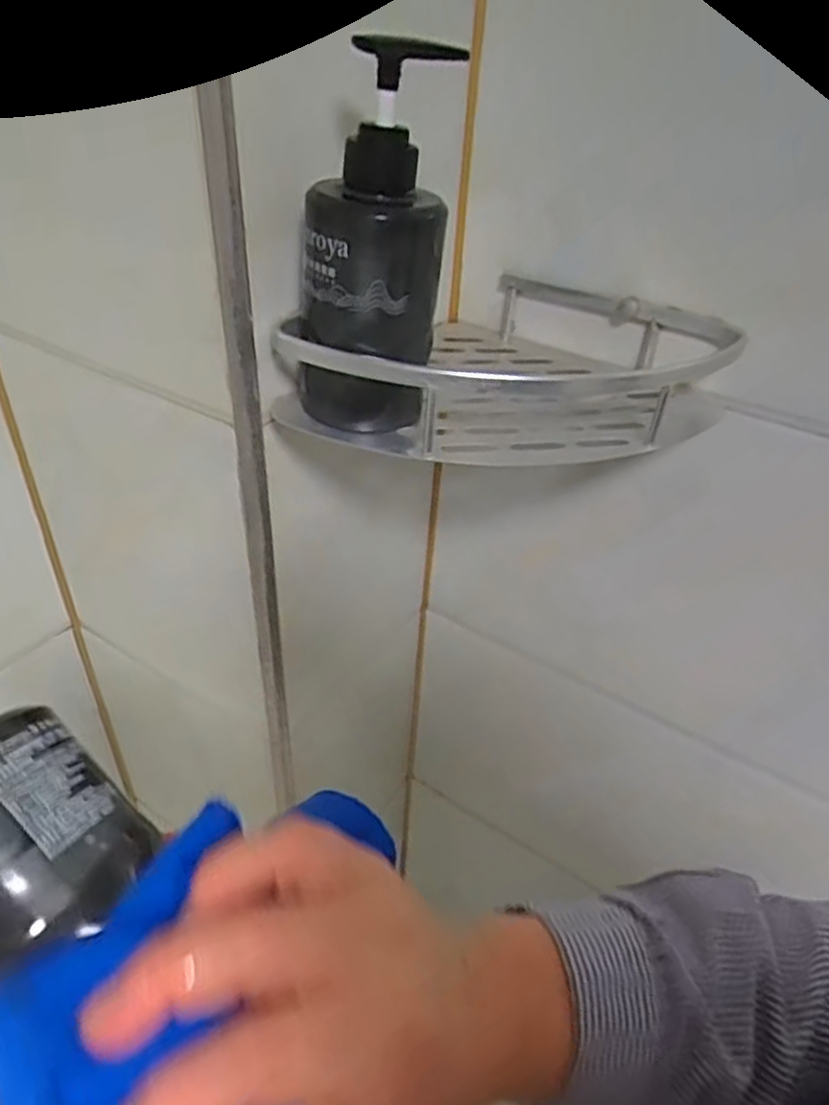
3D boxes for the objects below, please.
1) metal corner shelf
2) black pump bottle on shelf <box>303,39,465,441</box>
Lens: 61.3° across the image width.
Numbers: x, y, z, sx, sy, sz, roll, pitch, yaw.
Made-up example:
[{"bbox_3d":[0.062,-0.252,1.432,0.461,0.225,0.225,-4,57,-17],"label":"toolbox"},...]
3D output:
[{"bbox_3d":[0.065,-0.107,0.424,0.211,0.062,0.208,22,41,21],"label":"metal corner shelf"},{"bbox_3d":[-0.021,-0.144,0.351,0.062,0.169,0.053,18,40,17],"label":"black pump bottle on shelf"}]

